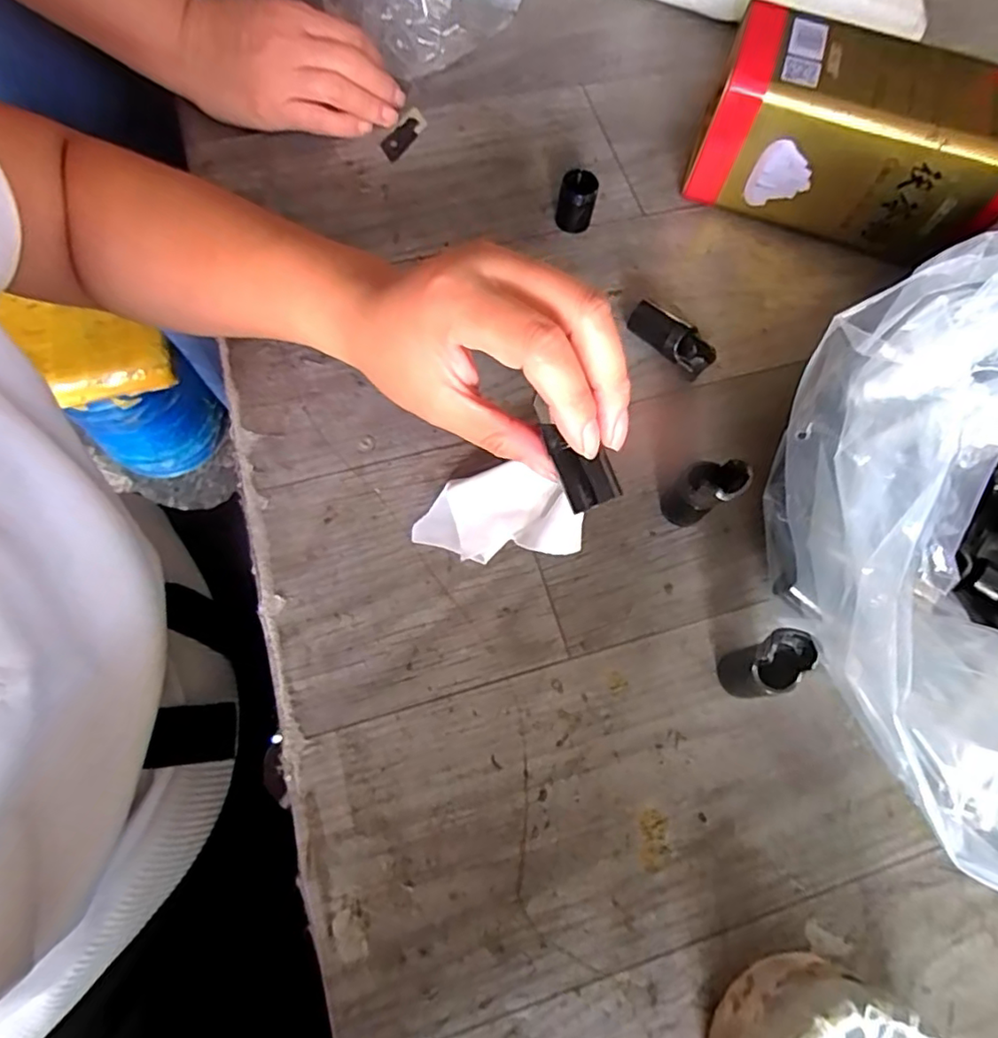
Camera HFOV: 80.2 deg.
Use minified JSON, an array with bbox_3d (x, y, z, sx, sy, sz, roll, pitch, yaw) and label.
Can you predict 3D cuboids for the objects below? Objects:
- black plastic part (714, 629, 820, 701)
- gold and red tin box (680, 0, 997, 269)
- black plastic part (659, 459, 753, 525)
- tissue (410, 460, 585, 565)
[{"bbox_3d":[0.119,0.065,0.265,0.025,0.051,0.024,1,70,-2],"label":"black plastic part"},{"bbox_3d":[0.212,-0.225,0.356,0.171,0.086,0.082,24,71,6],"label":"gold and red tin box"},{"bbox_3d":[0.100,-0.013,0.291,0.022,0.052,0.024,-40,77,-15],"label":"black plastic part"},{"bbox_3d":[-0.001,-0.002,0.296,0.080,0.024,0.043,-1,70,-3],"label":"tissue"}]

